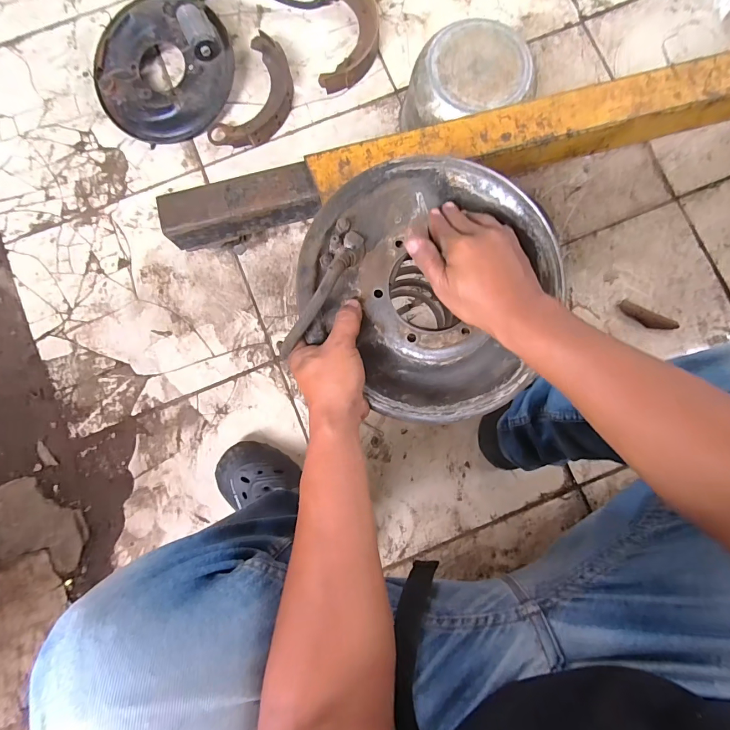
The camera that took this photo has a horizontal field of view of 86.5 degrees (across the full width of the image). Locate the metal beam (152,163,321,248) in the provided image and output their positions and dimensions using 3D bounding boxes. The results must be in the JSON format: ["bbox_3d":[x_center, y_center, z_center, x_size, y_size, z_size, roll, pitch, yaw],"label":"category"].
[{"bbox_3d":[-0.187,-0.240,0.598,0.233,0.067,0.070,-13,84,-1],"label":"metal beam"}]

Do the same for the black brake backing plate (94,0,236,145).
[{"bbox_3d":[-0.376,-0.550,0.719,0.266,0.083,0.239,-28,87,-1],"label":"black brake backing plate"}]

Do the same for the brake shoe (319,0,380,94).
[{"bbox_3d":[-0.022,-0.634,0.749,0.098,0.030,0.218,9,86,1],"label":"brake shoe"}]

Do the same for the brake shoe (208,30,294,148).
[{"bbox_3d":[-0.203,-0.507,0.741,0.118,0.031,0.223,26,87,2],"label":"brake shoe"}]

